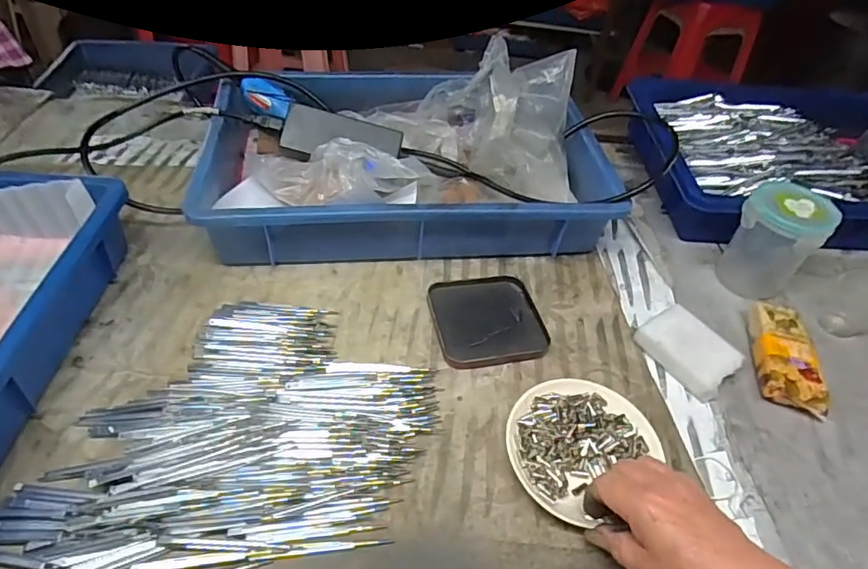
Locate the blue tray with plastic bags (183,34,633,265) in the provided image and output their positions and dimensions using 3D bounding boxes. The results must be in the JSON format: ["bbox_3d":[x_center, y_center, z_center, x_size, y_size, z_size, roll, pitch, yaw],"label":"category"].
[{"bbox_3d":[-0.030,-0.165,0.608,0.430,0.145,0.276,-3,46,-9],"label":"blue tray with plastic bags"}]

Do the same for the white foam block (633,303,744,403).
[{"bbox_3d":[0.241,0.062,0.501,0.059,0.023,0.083,-24,53,-27],"label":"white foam block"}]

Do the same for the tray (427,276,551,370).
[{"bbox_3d":[0.051,0.032,0.524,0.103,0.007,0.109,-5,47,-11],"label":"tray"}]

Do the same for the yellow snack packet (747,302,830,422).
[{"bbox_3d":[0.328,0.066,0.500,0.049,0.029,0.112,11,46,4],"label":"yellow snack packet"}]

